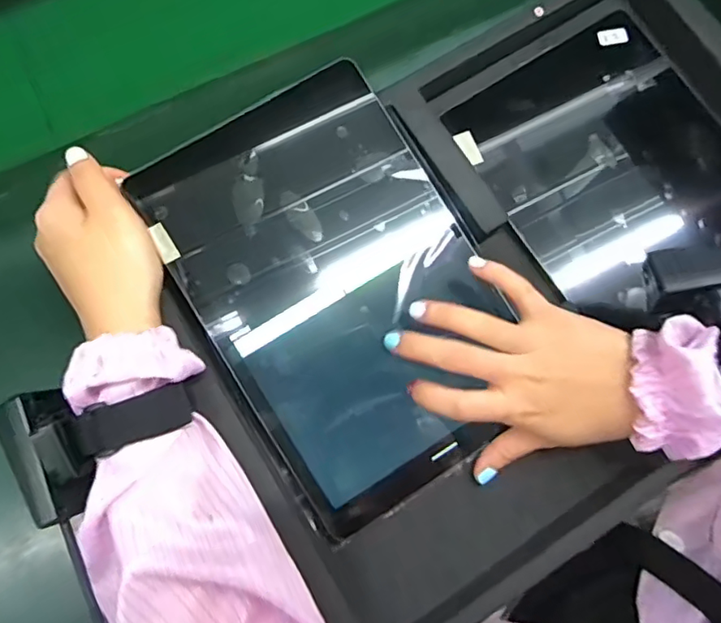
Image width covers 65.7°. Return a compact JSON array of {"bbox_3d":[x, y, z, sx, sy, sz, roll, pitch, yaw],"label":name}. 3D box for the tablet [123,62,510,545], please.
[{"bbox_3d":[-0.012,-0.014,0.348,0.164,0.011,0.256,-30,86,-7],"label":"tablet"}]

